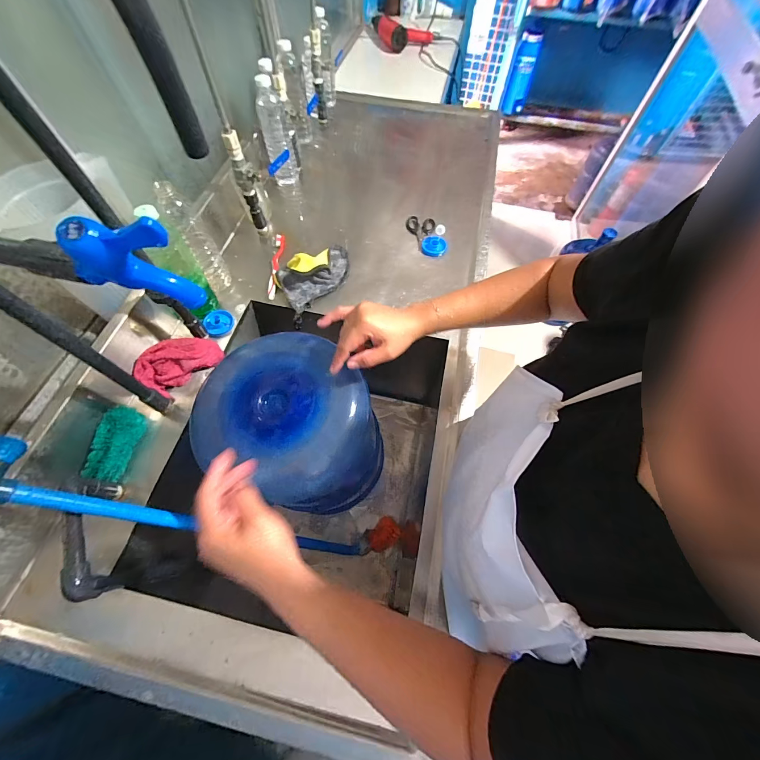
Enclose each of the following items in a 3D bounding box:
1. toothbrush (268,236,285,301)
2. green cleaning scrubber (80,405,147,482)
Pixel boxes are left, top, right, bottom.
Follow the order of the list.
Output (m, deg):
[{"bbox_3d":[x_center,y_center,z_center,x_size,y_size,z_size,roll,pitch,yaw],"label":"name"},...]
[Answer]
[{"bbox_3d":[-0.226,-0.251,0.696,0.022,0.018,0.174,0,63,0],"label":"toothbrush"},{"bbox_3d":[-0.423,0.102,0.512,0.059,0.033,0.112,7,64,3],"label":"green cleaning scrubber"}]

